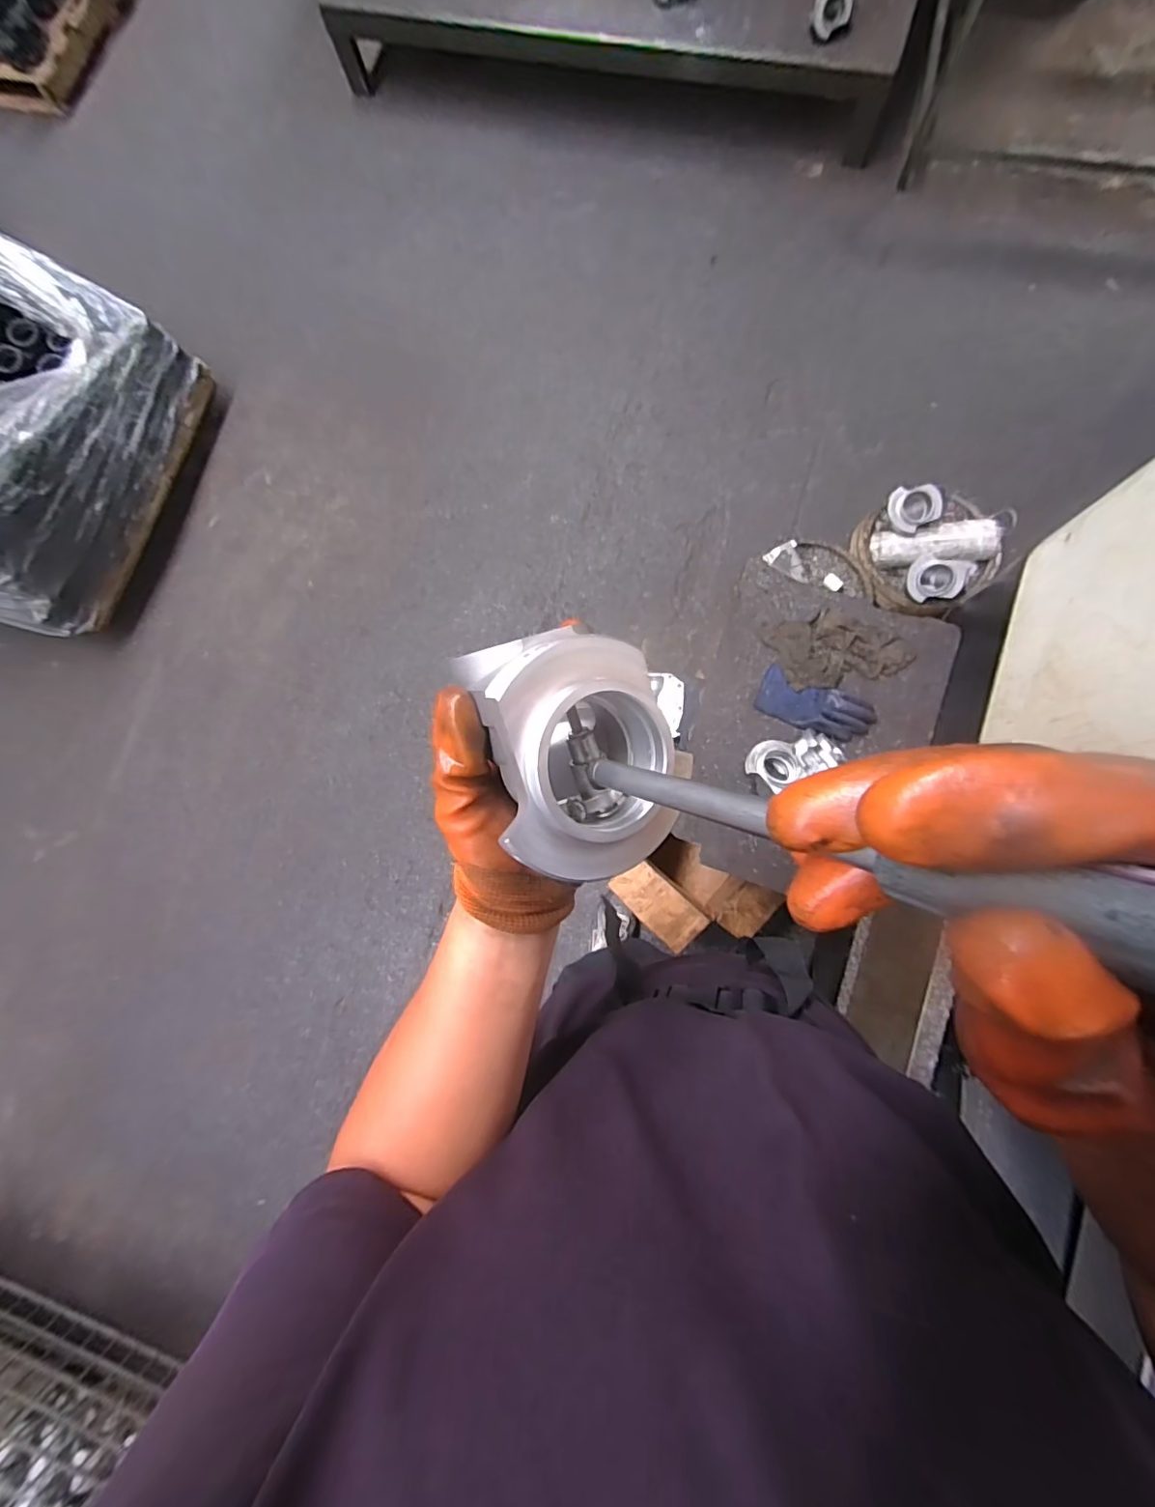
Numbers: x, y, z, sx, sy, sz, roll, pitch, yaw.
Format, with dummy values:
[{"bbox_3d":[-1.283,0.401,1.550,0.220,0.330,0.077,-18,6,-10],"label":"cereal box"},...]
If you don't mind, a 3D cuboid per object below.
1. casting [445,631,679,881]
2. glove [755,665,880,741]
[{"bbox_3d":[-0.006,0.000,0.280,0.090,0.077,0.114,-12,97,-23],"label":"casting"},{"bbox_3d":[0.491,-0.097,1.137,0.237,0.033,0.110,22,83,9],"label":"glove"}]

